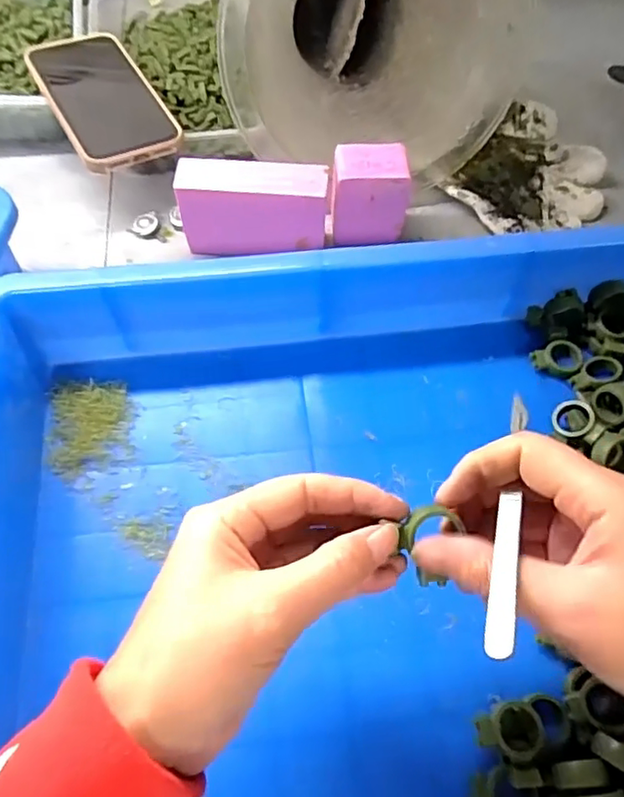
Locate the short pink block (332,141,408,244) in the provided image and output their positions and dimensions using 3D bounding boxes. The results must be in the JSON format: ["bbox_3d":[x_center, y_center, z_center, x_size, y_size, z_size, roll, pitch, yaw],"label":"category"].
[{"bbox_3d":[0.045,-0.157,0.452,0.057,0.064,0.038,3,63,-1],"label":"short pink block"}]

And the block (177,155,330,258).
[{"bbox_3d":[-0.043,-0.141,0.443,0.105,0.071,0.030,1,63,-1],"label":"block"}]

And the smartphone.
[{"bbox_3d":[-0.167,-0.238,0.465,0.077,0.011,0.153,-25,69,-19],"label":"smartphone"}]

